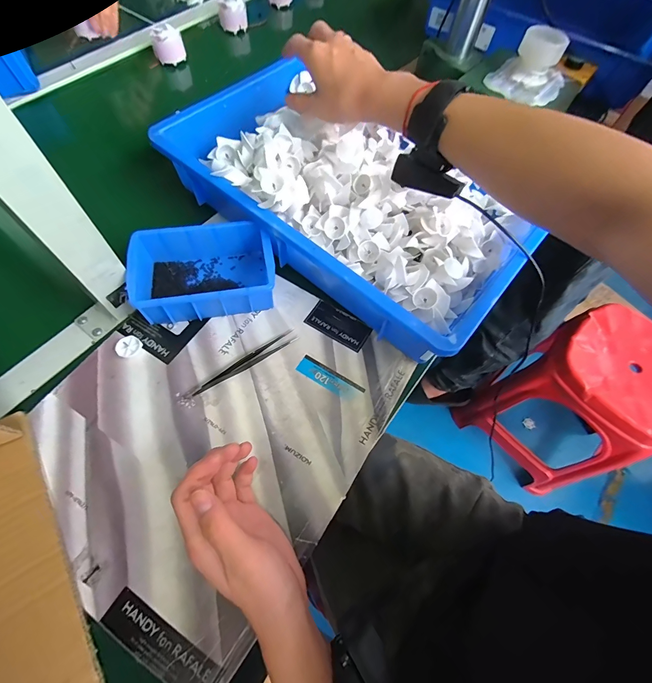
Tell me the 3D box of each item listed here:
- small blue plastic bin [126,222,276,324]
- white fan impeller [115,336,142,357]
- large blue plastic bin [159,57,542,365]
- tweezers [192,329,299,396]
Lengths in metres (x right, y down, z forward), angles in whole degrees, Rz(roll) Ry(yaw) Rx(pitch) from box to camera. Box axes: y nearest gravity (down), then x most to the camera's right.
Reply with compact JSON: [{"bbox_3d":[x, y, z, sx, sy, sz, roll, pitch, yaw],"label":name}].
[{"bbox_3d":[-0.132,-0.077,0.388,0.143,0.054,0.094,-10,65,-8],"label":"small blue plastic bin"},{"bbox_3d":[-0.210,0.005,0.369,0.024,0.010,0.021,-36,71,-19],"label":"white fan impeller"},{"bbox_3d":[0.013,-0.176,0.422,0.429,0.091,0.208,39,68,14],"label":"large blue plastic bin"},{"bbox_3d":[-0.085,0.021,0.371,0.121,0.005,0.014,-32,70,-17],"label":"tweezers"}]

